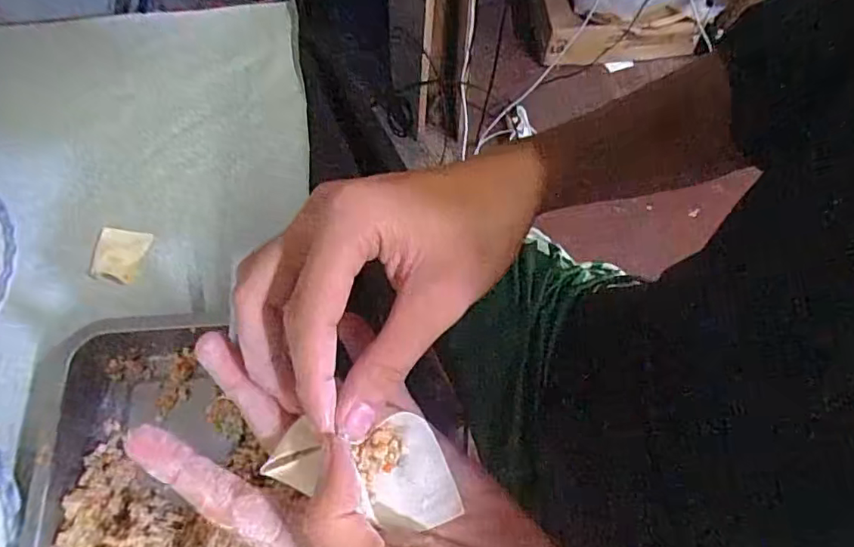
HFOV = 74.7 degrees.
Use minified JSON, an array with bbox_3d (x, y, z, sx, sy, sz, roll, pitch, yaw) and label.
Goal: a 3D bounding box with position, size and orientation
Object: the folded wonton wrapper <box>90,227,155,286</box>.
[{"bbox_3d":[-0.278,-0.018,0.501,0.042,0.007,0.050,9,65,2],"label":"folded wonton wrapper"}]

